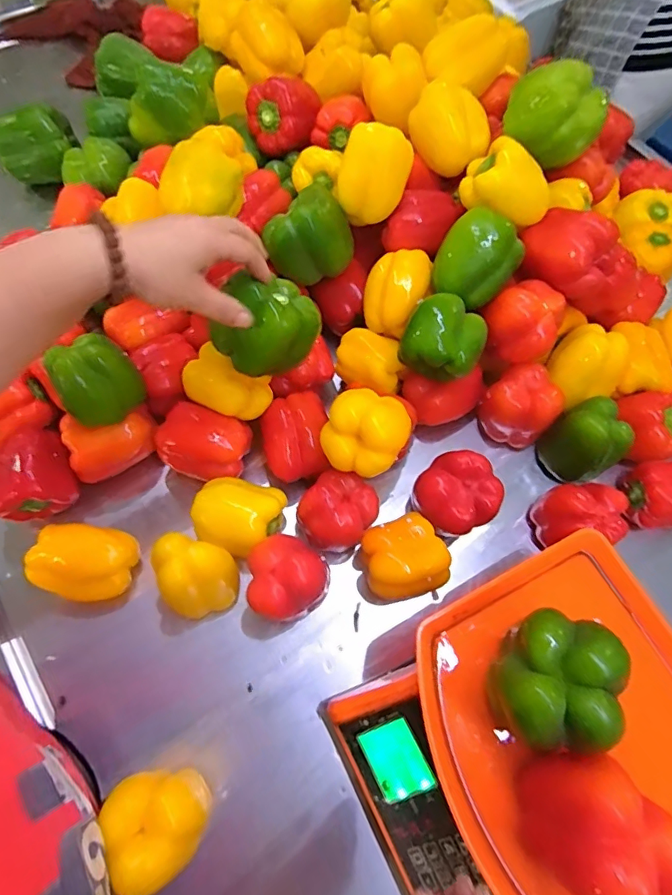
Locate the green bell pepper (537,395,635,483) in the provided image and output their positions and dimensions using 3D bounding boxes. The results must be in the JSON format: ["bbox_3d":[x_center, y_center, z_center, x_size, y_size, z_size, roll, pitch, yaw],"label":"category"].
[{"bbox_3d":[0.268,-0.004,0.540,0.067,0.088,0.071,1,68,-2],"label":"green bell pepper"}]

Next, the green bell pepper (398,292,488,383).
[{"bbox_3d":[0.111,-0.110,0.515,0.082,0.075,0.071,24,69,8],"label":"green bell pepper"}]

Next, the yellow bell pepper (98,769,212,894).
[{"bbox_3d":[-0.136,0.292,0.383,0.063,0.062,0.077,-24,71,-11],"label":"yellow bell pepper"}]

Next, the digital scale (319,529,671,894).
[{"bbox_3d":[0.171,0.258,0.386,0.276,0.112,0.293,-28,72,-12],"label":"digital scale"}]

